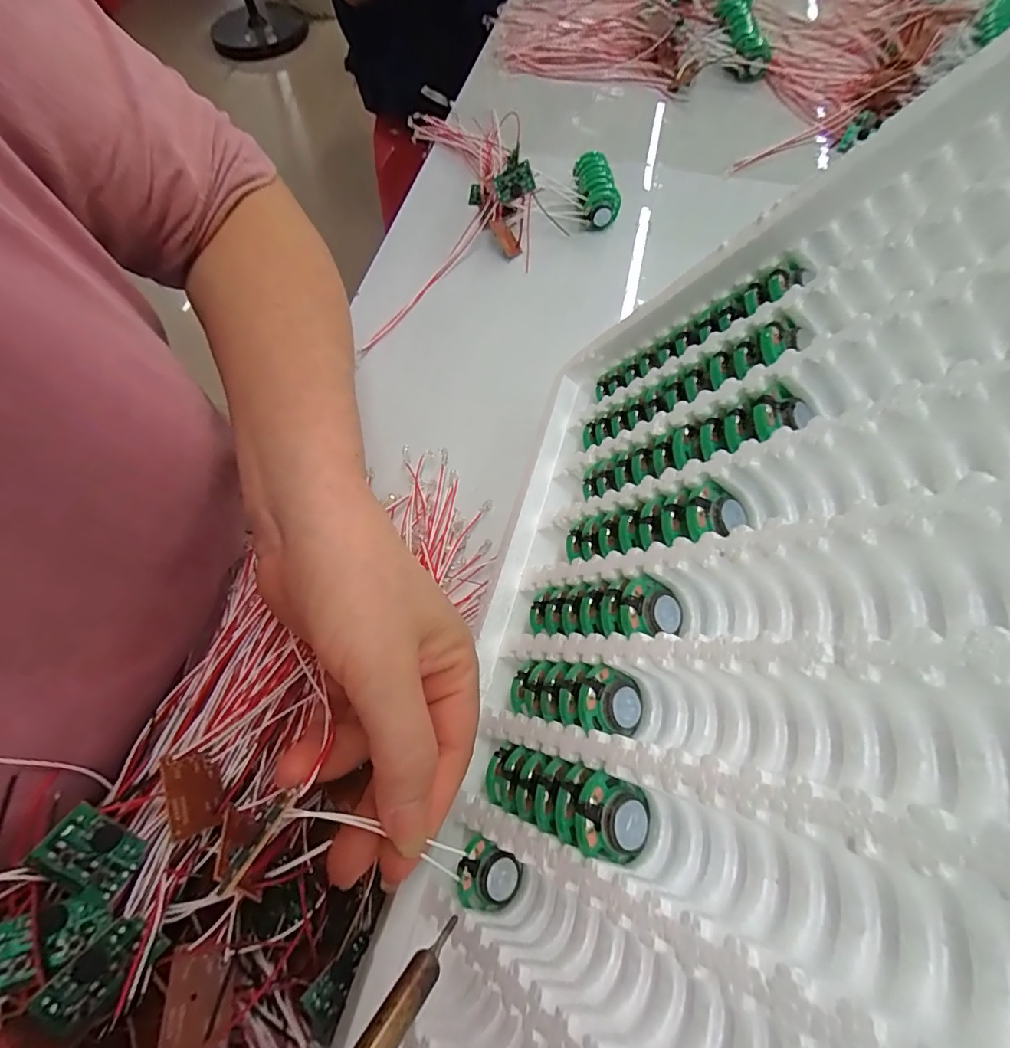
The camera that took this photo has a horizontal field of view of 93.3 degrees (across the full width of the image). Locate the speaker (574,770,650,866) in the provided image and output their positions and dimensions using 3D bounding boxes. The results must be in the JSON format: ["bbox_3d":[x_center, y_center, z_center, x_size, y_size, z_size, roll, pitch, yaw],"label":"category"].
[{"bbox_3d":[0.032,0.088,0.143,0.021,0.010,0.021,-1,65,2],"label":"speaker"}]

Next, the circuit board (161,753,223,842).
[{"bbox_3d":[-0.113,0.097,0.174,0.004,0.018,0.026,-36,68,30],"label":"circuit board"}]

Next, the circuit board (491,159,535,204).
[{"bbox_3d":[0.006,-0.245,0.345,0.030,0.018,0.009,-11,35,27],"label":"circuit board"}]

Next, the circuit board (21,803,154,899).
[{"bbox_3d":[-0.133,0.106,0.154,0.028,0.004,0.018,49,48,-18],"label":"circuit board"}]

